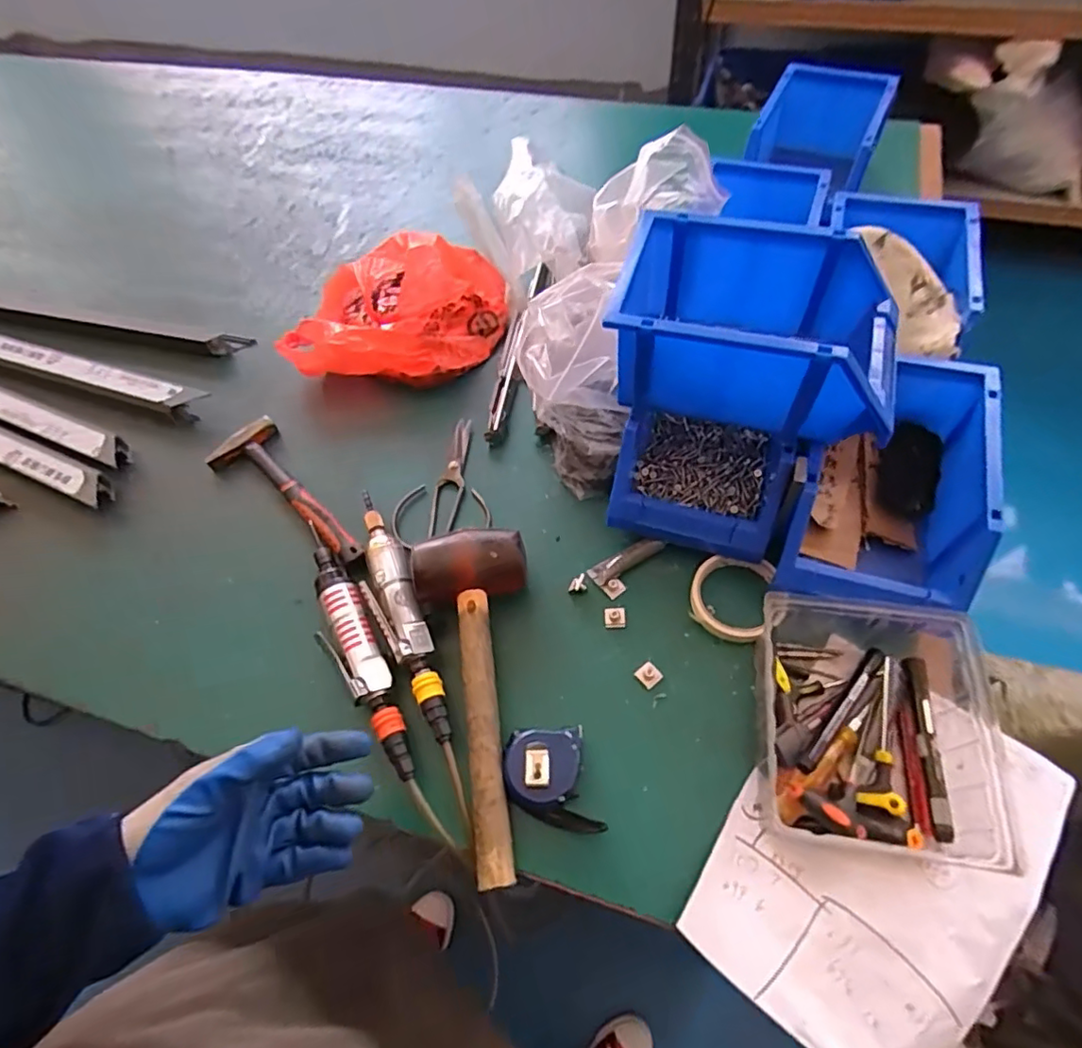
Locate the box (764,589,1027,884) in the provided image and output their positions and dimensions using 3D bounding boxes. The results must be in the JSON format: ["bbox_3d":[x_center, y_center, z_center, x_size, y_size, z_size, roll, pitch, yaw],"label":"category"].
[{"bbox_3d":[0.263,0.164,0.488,0.158,0.083,0.187,8,61,9],"label":"box"}]

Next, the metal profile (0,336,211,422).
[{"bbox_3d":[-0.788,-0.249,0.848,0.735,0.052,0.035,17,62,13],"label":"metal profile"}]

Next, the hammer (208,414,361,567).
[{"bbox_3d":[-0.287,-0.030,0.692,0.244,0.034,0.085,39,70,23],"label":"hammer"}]

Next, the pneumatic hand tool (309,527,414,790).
[{"bbox_3d":[-0.185,0.114,0.586,0.044,0.049,0.285,-25,61,-10],"label":"pneumatic hand tool"}]

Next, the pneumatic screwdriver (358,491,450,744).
[{"bbox_3d":[-0.147,0.081,0.604,0.048,0.052,0.292,-21,61,-8],"label":"pneumatic screwdriver"}]

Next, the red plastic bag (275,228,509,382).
[{"bbox_3d":[-0.190,-0.293,0.788,0.270,0.127,0.204,-4,60,2],"label":"red plastic bag"}]

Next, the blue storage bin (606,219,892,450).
[{"bbox_3d":[0.197,-0.175,0.541,0.233,0.106,0.152,13,62,11],"label":"blue storage bin"}]

